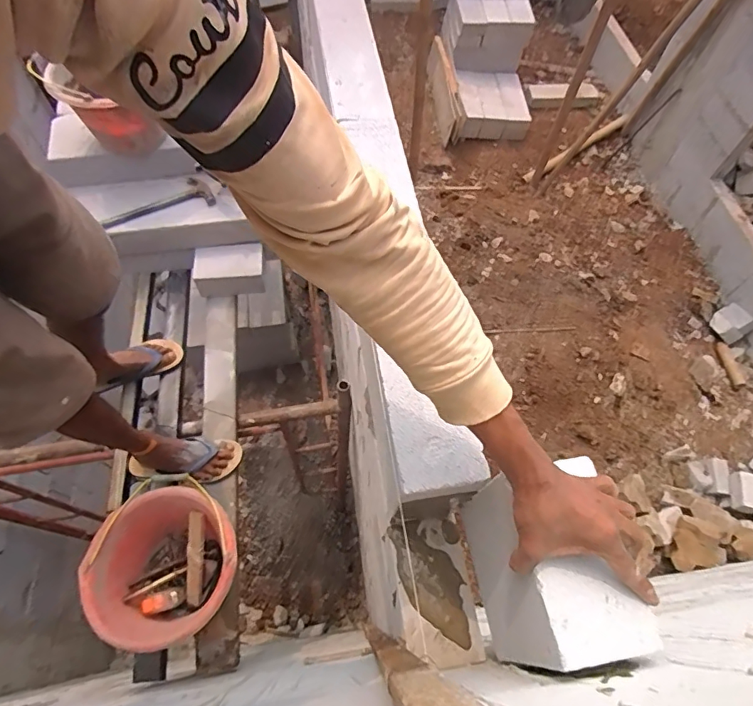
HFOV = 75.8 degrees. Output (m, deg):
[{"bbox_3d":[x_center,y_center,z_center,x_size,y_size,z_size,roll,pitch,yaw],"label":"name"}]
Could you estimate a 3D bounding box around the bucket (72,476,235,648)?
[{"bbox_3d":[-0.447,0.445,1.055,0.277,0.200,0.314,-24,66,-14],"label":"bucket"}]

